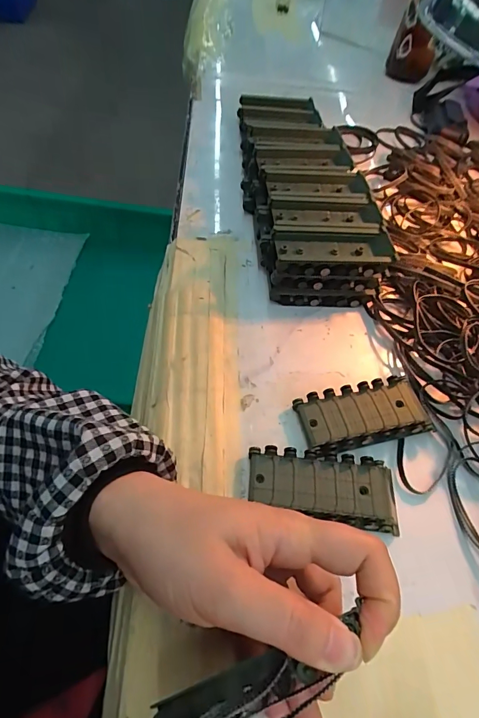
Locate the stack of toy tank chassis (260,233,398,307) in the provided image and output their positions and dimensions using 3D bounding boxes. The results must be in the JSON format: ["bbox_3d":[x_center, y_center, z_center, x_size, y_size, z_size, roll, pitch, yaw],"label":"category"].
[{"bbox_3d":[0.075,-0.080,0.341,0.102,0.050,0.045,3,55,-5],"label":"stack of toy tank chassis"}]

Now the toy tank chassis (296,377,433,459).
[{"bbox_3d":[0.088,0.041,0.278,0.088,0.019,0.045,-9,57,-14],"label":"toy tank chassis"}]

